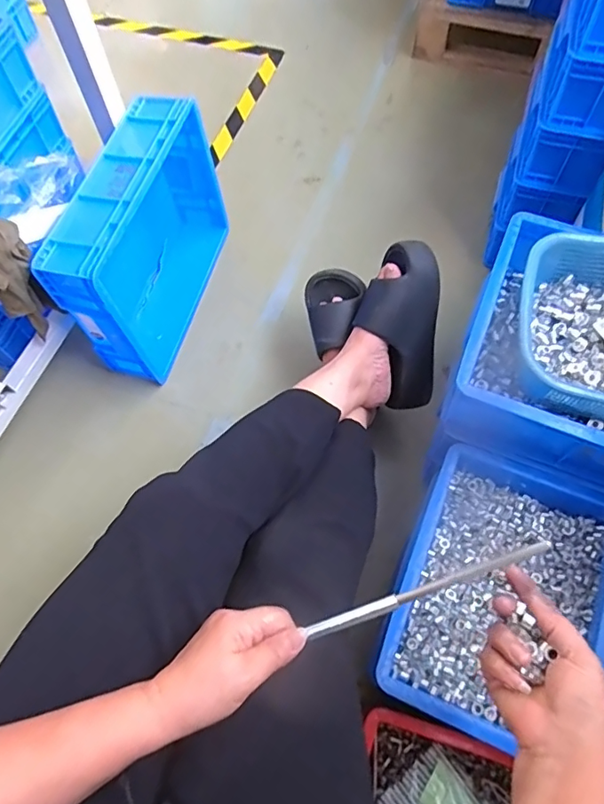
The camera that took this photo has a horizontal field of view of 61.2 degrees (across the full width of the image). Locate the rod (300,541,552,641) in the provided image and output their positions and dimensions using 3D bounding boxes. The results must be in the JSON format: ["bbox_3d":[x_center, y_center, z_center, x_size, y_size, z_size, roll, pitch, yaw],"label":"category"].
[{"bbox_3d":[0.094,0.145,0.394,0.194,0.009,0.010,-24,64,10],"label":"rod"}]

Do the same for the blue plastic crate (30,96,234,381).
[{"bbox_3d":[-0.278,-0.284,0.924,0.130,0.310,0.408,13,65,8],"label":"blue plastic crate"}]

